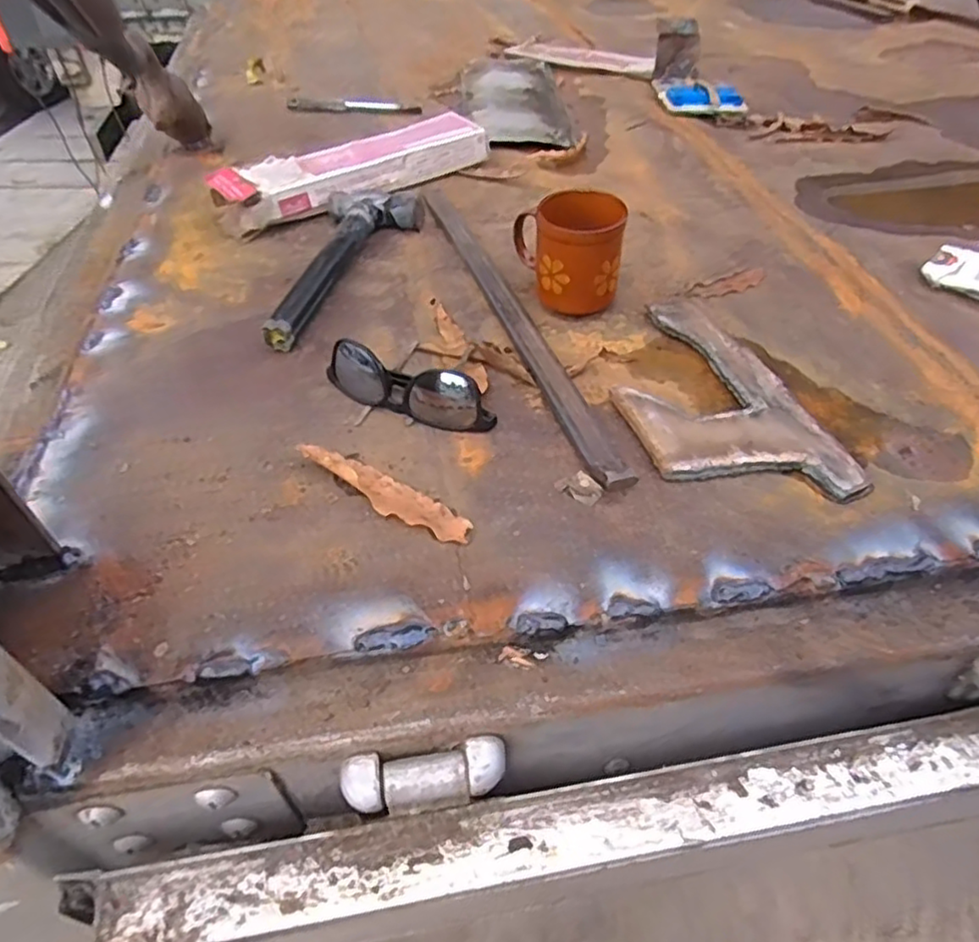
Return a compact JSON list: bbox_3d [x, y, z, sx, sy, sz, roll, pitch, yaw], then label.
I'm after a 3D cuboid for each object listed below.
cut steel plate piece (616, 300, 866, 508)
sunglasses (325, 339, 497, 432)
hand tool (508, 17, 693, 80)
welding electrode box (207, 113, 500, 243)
[{"bbox_3d":[0.166,-0.062,0.512,0.137,0.013,0.240,-11,46,-9],"label":"cut steel plate piece"},{"bbox_3d":[-0.060,-0.070,0.505,0.144,0.036,0.053,16,48,16],"label":"sunglasses"},{"bbox_3d":[0.200,-0.764,1.166,0.361,0.075,0.119,32,54,28],"label":"hand tool"},{"bbox_3d":[-0.156,-0.362,0.790,0.337,0.051,0.107,-29,52,-25],"label":"welding electrode box"}]

